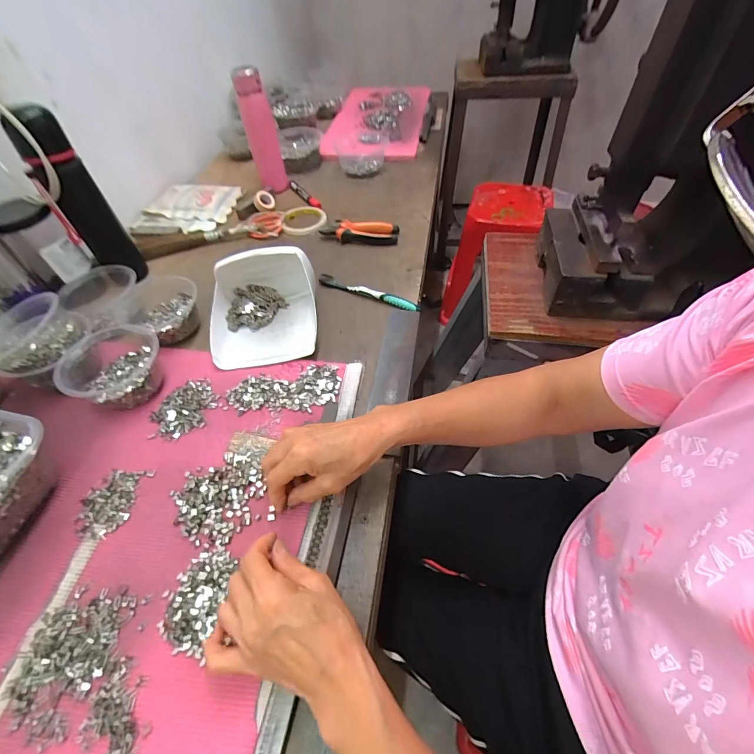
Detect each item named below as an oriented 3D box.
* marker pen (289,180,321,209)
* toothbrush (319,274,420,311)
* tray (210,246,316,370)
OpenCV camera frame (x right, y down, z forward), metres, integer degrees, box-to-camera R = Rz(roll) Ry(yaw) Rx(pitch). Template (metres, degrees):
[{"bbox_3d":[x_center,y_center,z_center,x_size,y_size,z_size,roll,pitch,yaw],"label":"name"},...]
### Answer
[{"bbox_3d":[-0.162,-0.413,0.838,0.017,0.016,0.142,-27,56,-20],"label":"marker pen"},{"bbox_3d":[-0.016,-0.138,0.611,0.181,0.019,0.017,21,55,19],"label":"toothbrush"},{"bbox_3d":[-0.169,-0.113,0.544,0.147,0.087,0.178,-8,51,-2],"label":"tray"}]

